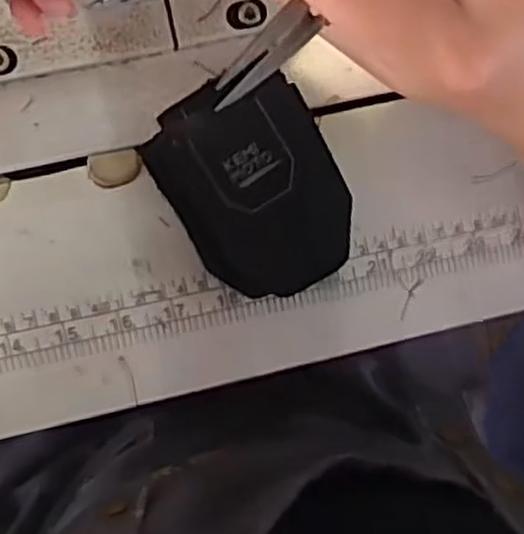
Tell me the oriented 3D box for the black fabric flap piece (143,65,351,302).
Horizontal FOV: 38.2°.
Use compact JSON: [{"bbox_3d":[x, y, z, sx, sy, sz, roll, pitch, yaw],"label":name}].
[{"bbox_3d":[-0.003,-0.037,0.347,0.075,0.032,0.100,-31,94,-8],"label":"black fabric flap piece"}]

